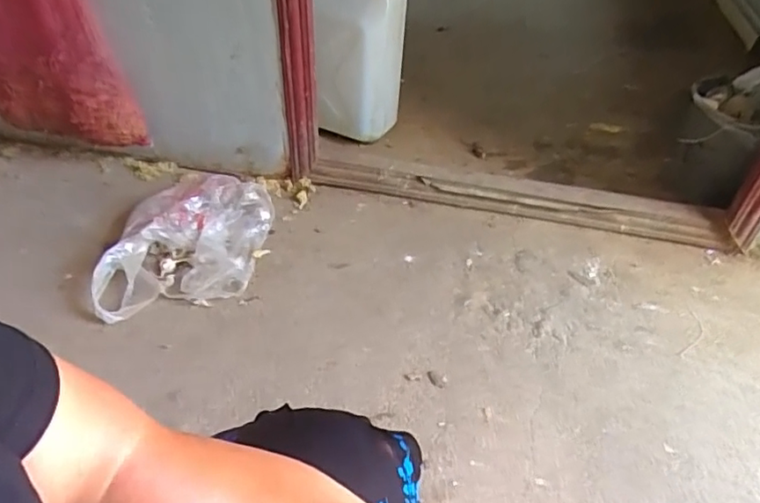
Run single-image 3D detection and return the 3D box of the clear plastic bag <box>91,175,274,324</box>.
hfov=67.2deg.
[{"bbox_3d":[-0.364,-0.024,1.112,0.266,0.084,0.404,15,45,9],"label":"clear plastic bag"}]

